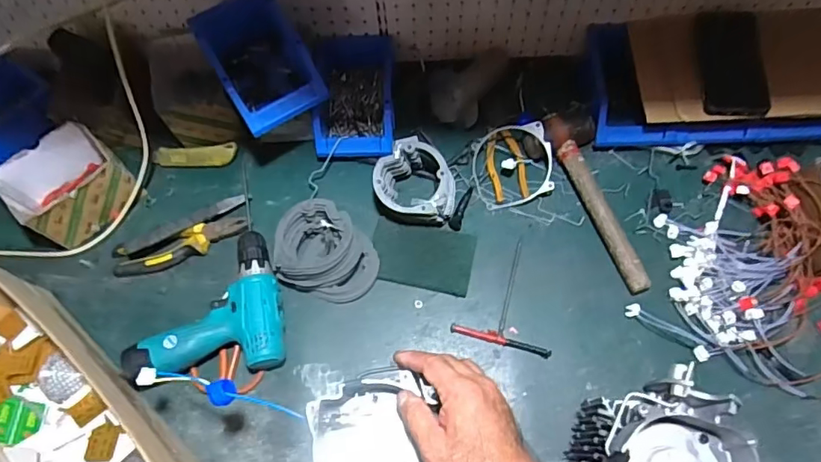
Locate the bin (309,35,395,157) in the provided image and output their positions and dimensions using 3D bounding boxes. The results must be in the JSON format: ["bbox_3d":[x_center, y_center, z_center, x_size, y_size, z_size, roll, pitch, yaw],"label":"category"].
[{"bbox_3d":[-0.083,-0.201,0.804,0.125,0.075,0.185,-2,66,2],"label":"bin"}]

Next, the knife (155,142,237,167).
[{"bbox_3d":[-0.334,-0.118,0.810,0.127,0.025,0.034,-2,66,2],"label":"knife"}]

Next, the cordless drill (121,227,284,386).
[{"bbox_3d":[-0.269,0.101,0.702,0.194,0.057,0.187,-8,66,-1],"label":"cordless drill"}]

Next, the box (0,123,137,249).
[{"bbox_3d":[-0.491,-0.064,0.762,0.116,0.098,0.142,39,74,18],"label":"box"}]

